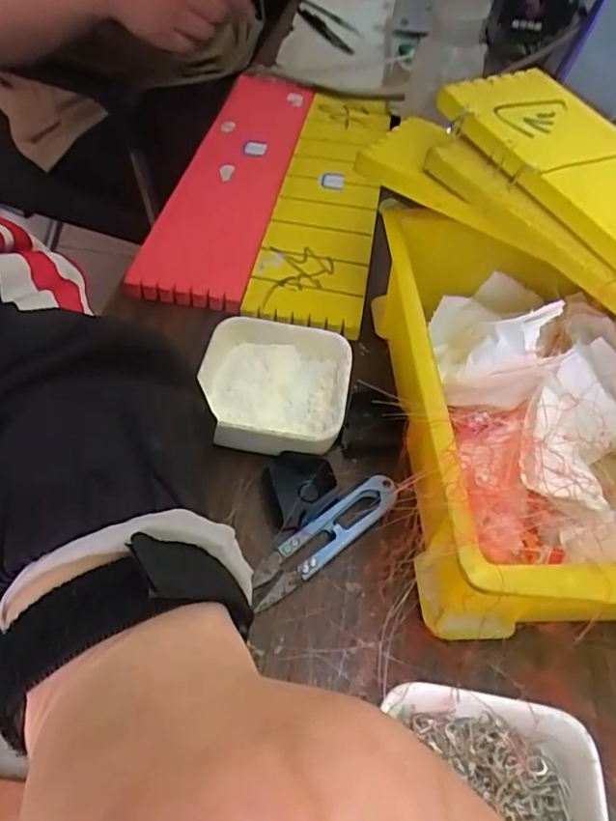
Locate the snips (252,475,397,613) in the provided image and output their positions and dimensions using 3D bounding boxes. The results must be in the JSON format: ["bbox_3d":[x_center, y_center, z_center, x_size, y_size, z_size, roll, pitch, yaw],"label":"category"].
[{"bbox_3d":[0.009,0.062,0.285,0.093,0.006,0.020,-32,61,-27],"label":"snips"}]

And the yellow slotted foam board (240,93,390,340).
[{"bbox_3d":[0.019,-0.184,0.474,0.080,0.010,0.328,9,51,3],"label":"yellow slotted foam board"}]

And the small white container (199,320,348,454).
[{"bbox_3d":[-0.019,-0.014,0.326,0.080,0.023,0.084,9,51,1],"label":"small white container"}]

